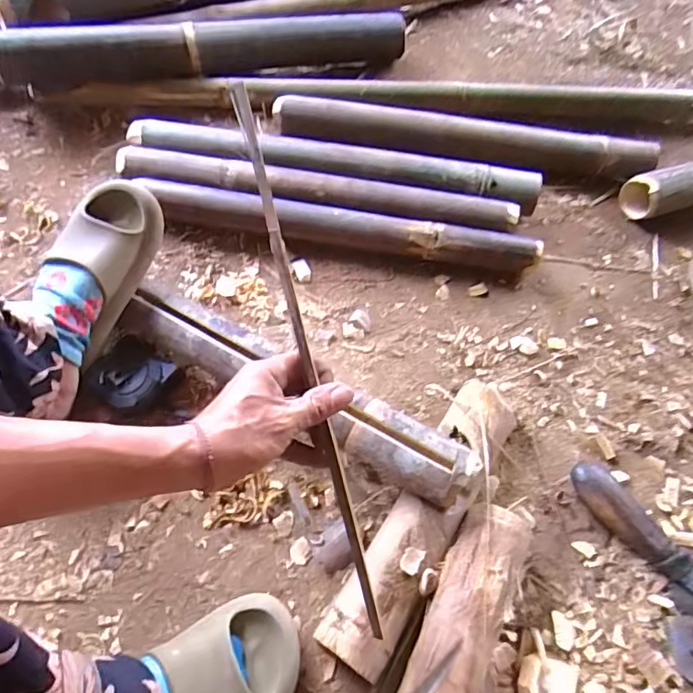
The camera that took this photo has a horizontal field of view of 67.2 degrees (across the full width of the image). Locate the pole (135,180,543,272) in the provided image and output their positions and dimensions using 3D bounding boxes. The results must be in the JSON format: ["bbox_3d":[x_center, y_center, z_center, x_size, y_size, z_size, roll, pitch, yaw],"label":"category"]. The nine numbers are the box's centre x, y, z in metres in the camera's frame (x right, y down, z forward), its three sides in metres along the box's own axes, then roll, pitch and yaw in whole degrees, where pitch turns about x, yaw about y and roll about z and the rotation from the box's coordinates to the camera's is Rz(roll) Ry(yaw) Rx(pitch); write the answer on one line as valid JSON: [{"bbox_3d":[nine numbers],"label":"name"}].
[{"bbox_3d":[-0.016,-0.164,0.725,0.552,0.054,0.051,9,61,2],"label":"pole"}]

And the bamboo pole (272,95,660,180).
[{"bbox_3d":[0.188,-0.328,0.831,0.605,0.062,0.066,7,61,1],"label":"bamboo pole"}]

